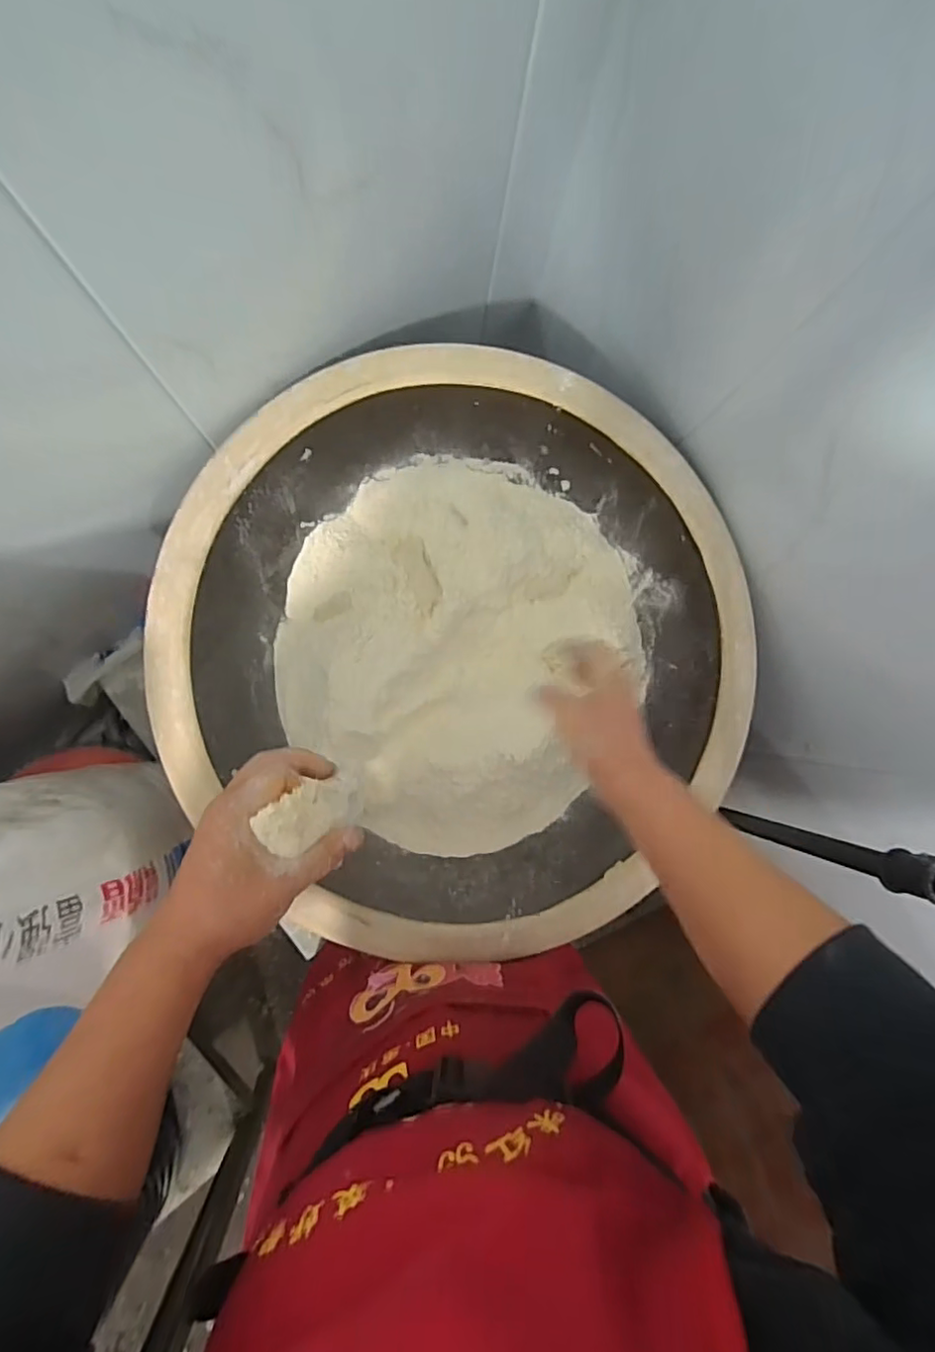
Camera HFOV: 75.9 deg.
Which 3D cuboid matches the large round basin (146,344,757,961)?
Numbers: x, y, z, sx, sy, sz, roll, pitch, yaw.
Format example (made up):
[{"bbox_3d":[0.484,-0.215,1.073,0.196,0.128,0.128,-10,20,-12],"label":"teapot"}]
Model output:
[{"bbox_3d":[-0.006,-0.028,0.662,0.575,0.149,0.582,0,88,-5],"label":"large round basin"}]

